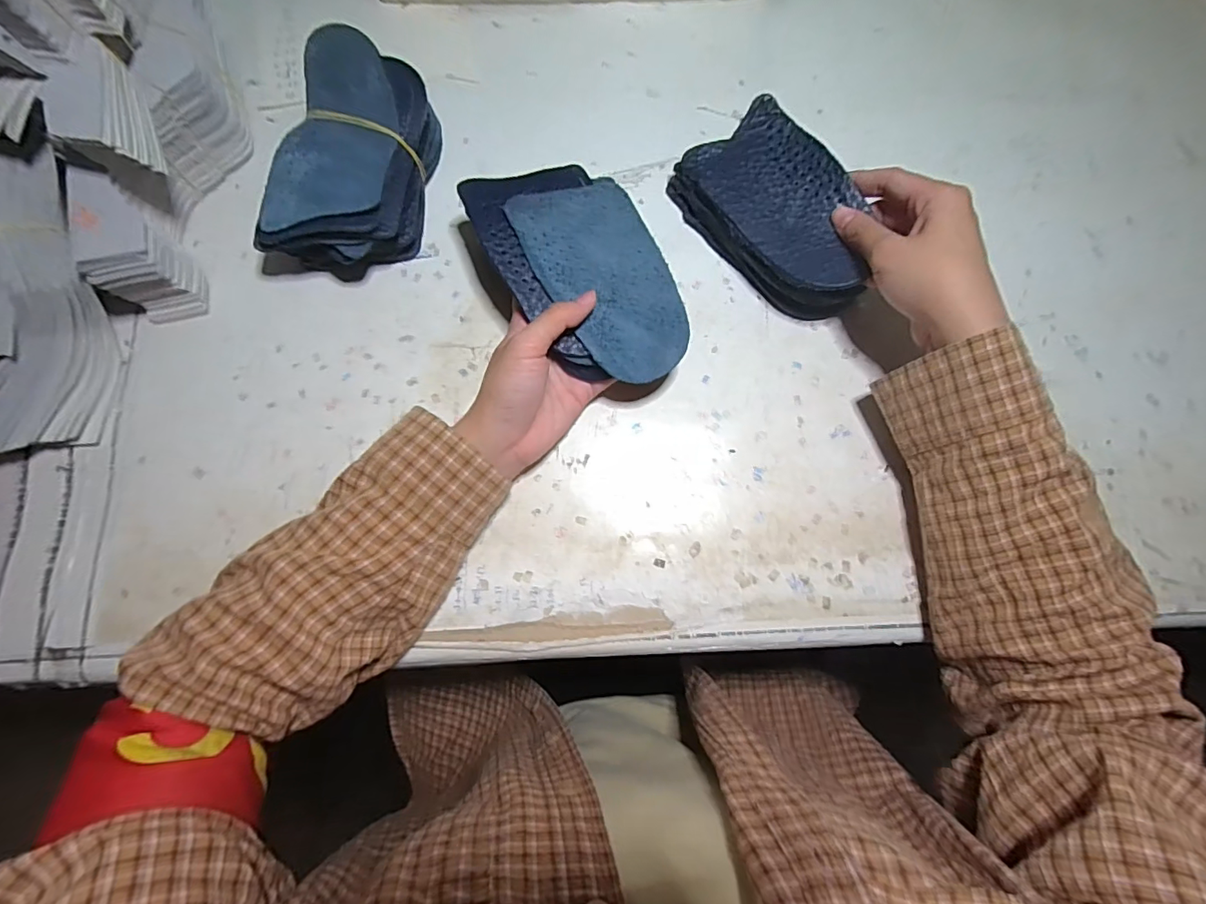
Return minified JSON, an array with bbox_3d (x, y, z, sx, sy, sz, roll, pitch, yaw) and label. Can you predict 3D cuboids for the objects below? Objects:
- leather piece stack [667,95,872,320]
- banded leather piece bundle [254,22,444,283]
[{"bbox_3d":[0.120,-0.160,0.354,0.075,0.050,0.147,-35,79,-7],"label":"leather piece stack"},{"bbox_3d":[-0.169,-0.192,0.352,0.083,0.074,0.145,14,77,3],"label":"banded leather piece bundle"}]

